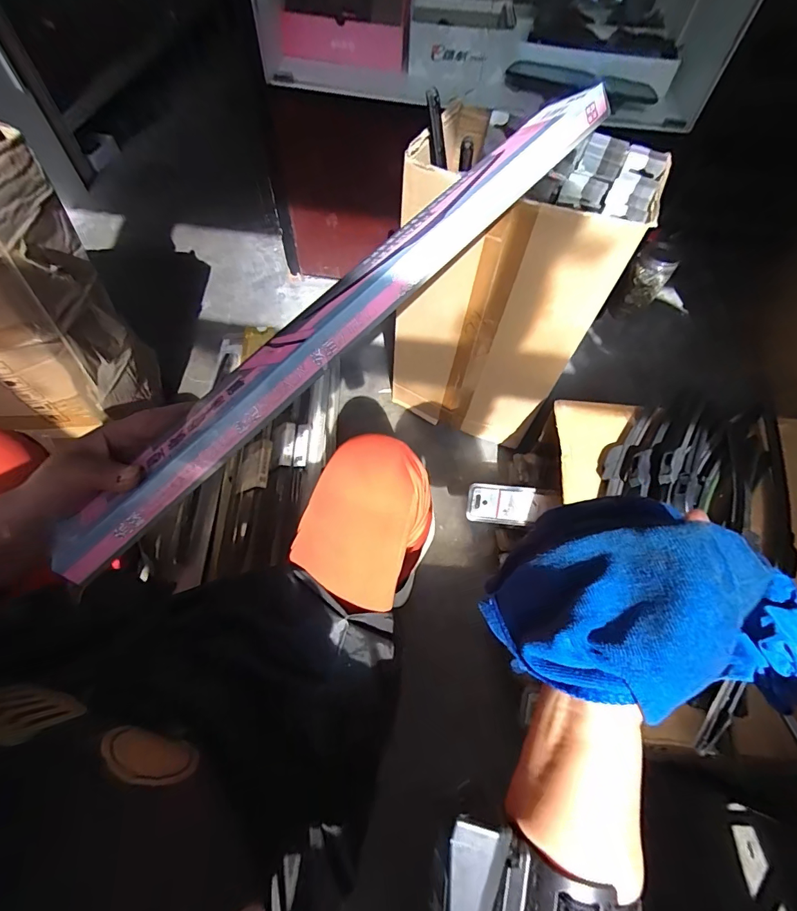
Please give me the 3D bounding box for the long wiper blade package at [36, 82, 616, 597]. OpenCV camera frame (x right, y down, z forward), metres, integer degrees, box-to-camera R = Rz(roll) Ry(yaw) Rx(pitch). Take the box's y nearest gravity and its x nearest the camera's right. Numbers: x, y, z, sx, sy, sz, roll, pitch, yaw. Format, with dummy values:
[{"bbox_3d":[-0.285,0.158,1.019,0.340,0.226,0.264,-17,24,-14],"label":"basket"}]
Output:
[{"bbox_3d":[-0.036,-0.113,0.309,0.509,0.023,0.050,-44,70,-8],"label":"long wiper blade package"}]

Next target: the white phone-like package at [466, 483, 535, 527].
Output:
[{"bbox_3d":[0.193,0.094,0.792,0.126,0.013,0.075,4,88,-5],"label":"white phone-like package"}]

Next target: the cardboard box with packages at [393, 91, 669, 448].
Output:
[{"bbox_3d":[0.177,-0.266,0.795,0.325,0.543,0.184,27,63,12],"label":"cardboard box with packages"}]

